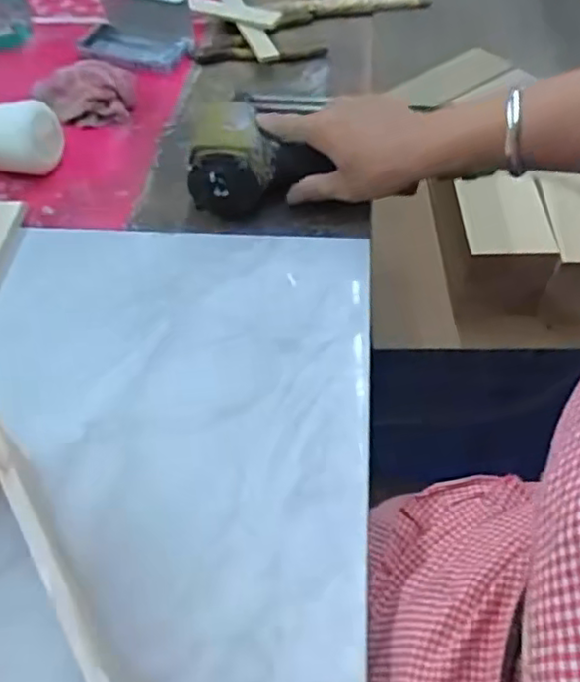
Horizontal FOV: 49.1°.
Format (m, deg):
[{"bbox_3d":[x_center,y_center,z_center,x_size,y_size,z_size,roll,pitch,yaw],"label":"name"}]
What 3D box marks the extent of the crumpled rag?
[{"bbox_3d":[-0.209,-0.249,0.653,0.102,0.054,0.066,-13,53,-8],"label":"crumpled rag"}]

